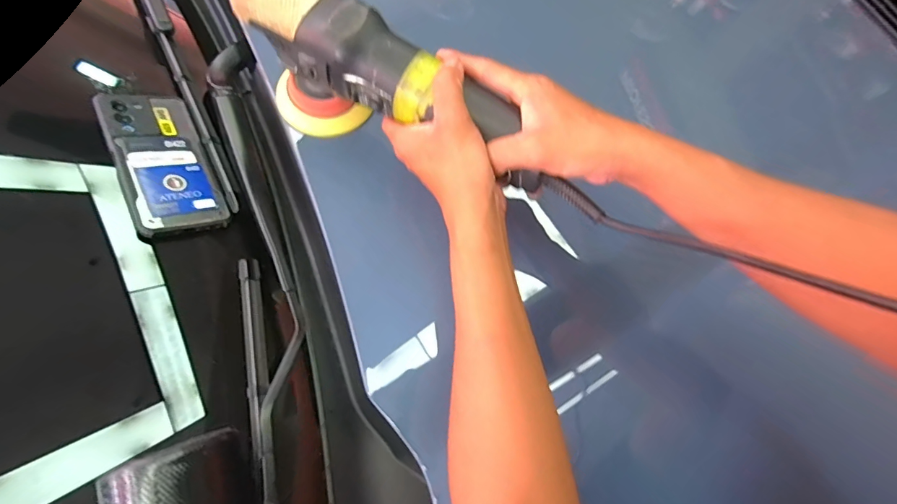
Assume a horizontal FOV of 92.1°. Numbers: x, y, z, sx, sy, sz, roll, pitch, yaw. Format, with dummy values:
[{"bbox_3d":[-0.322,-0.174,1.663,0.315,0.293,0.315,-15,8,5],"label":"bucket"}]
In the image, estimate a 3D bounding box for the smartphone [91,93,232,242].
[{"bbox_3d":[-0.279,-0.090,0.423,0.080,0.009,0.164,-16,70,-42],"label":"smartphone"}]

